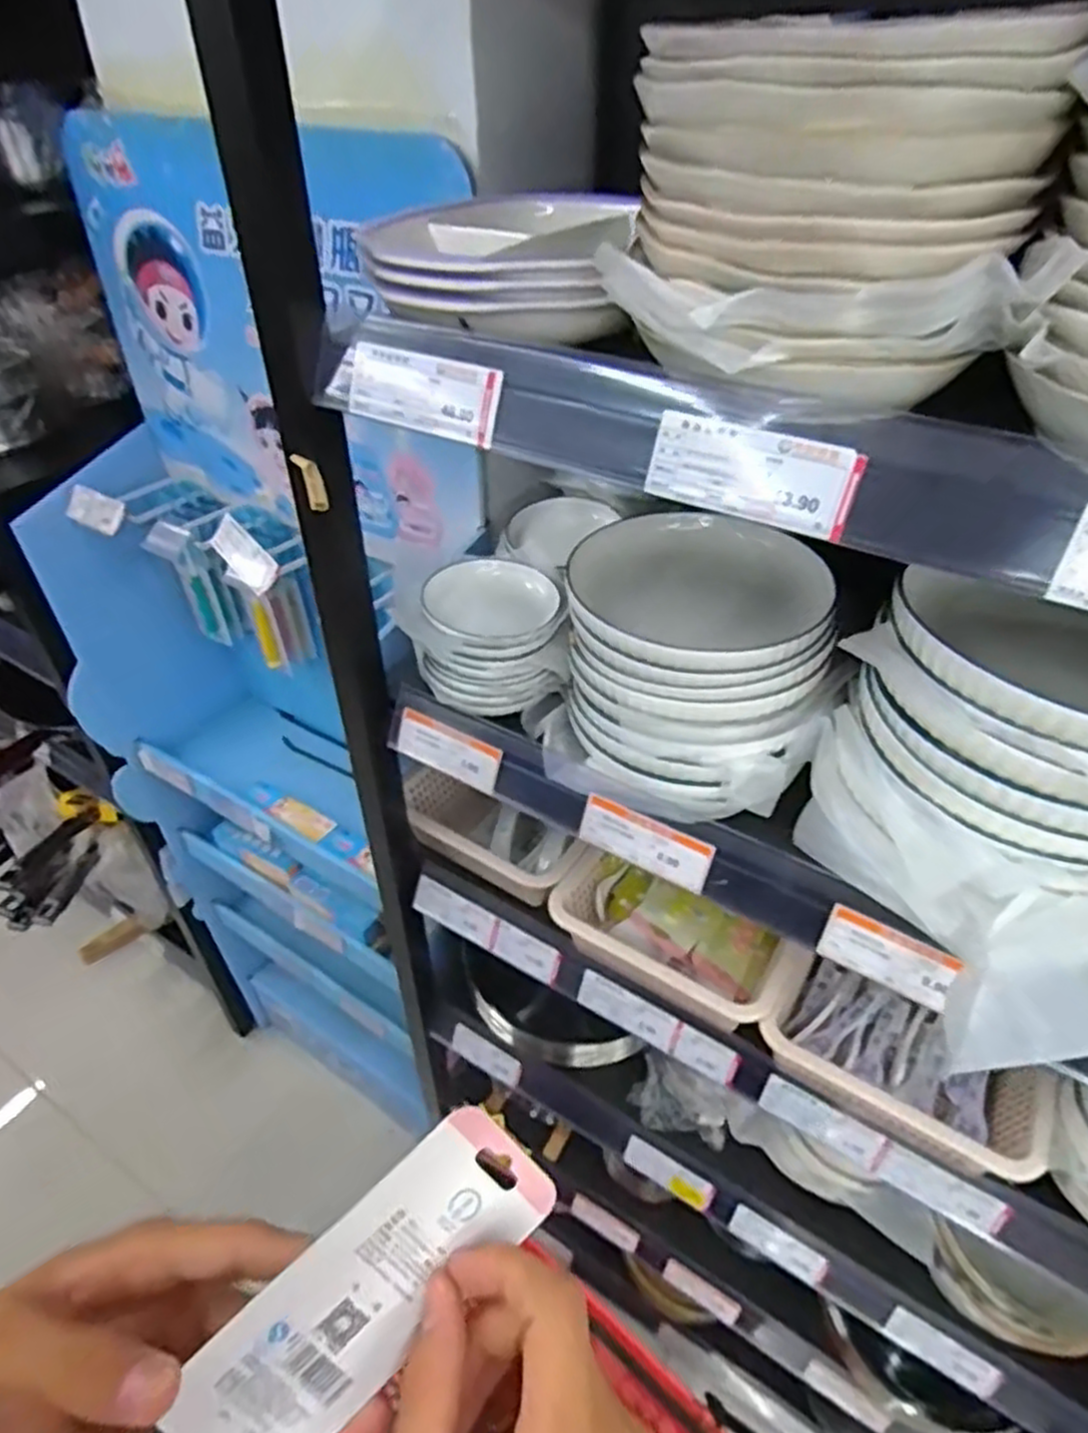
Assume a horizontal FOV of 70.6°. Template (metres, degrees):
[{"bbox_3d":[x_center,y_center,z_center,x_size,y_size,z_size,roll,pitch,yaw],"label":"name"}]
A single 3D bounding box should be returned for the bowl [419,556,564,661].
[{"bbox_3d":[-0.040,-0.088,0.601,0.101,0.032,0.098,0,41,0],"label":"bowl"}]

